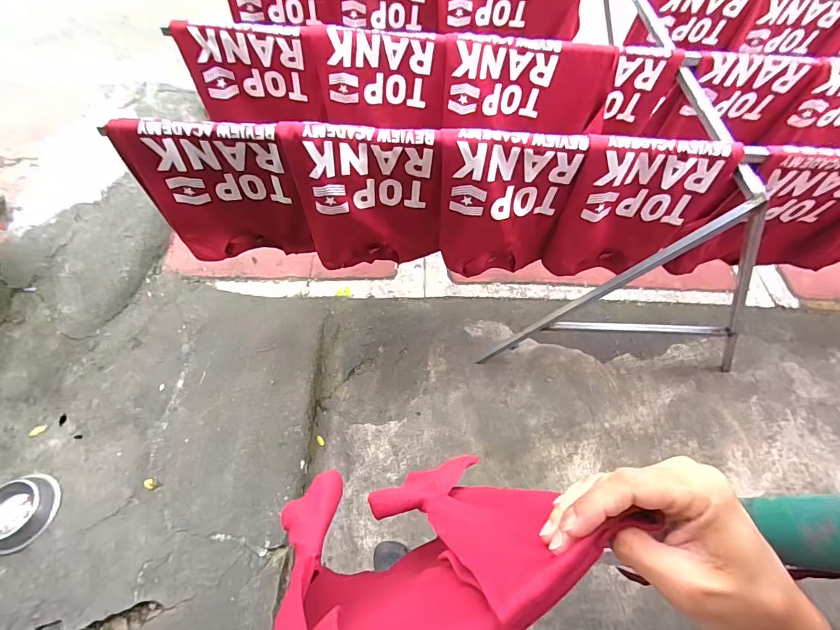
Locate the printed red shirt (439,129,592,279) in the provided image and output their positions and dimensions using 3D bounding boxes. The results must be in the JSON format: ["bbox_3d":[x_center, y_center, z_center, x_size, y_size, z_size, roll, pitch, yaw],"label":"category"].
[{"bbox_3d":[0.162,-0.212,0.839,0.250,0.310,0.087,-2,64,-3],"label":"printed red shirt"}]

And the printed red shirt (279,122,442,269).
[{"bbox_3d":[-0.099,-0.229,0.836,0.271,0.312,0.080,-7,65,-6],"label":"printed red shirt"}]

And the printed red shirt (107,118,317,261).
[{"bbox_3d":[-0.379,-0.232,0.822,0.284,0.309,0.070,-2,64,-3],"label":"printed red shirt"}]

